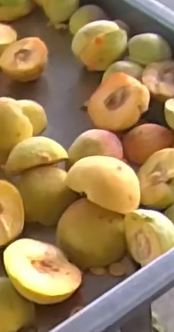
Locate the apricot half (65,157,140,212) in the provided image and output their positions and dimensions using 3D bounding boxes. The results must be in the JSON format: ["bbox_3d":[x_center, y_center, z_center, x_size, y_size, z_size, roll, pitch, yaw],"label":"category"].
[{"bbox_3d":[0.014,0.016,0.506,0.071,0.035,0.046,15,51,20],"label":"apricot half"}]

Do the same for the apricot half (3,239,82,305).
[{"bbox_3d":[-0.039,0.086,0.464,0.049,0.021,0.067,-35,53,-24],"label":"apricot half"}]

